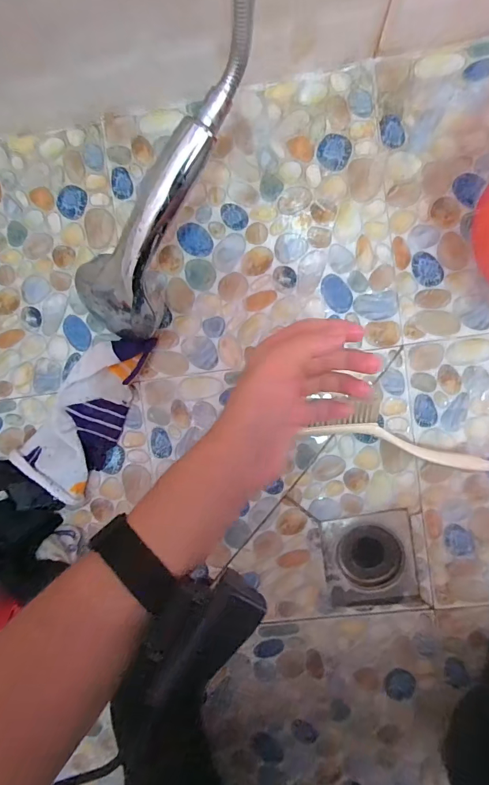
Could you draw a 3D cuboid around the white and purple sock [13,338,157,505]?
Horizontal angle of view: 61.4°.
[{"bbox_3d":[-0.176,0.020,0.468,0.088,0.033,0.199,35,96,2],"label":"white and purple sock"}]

